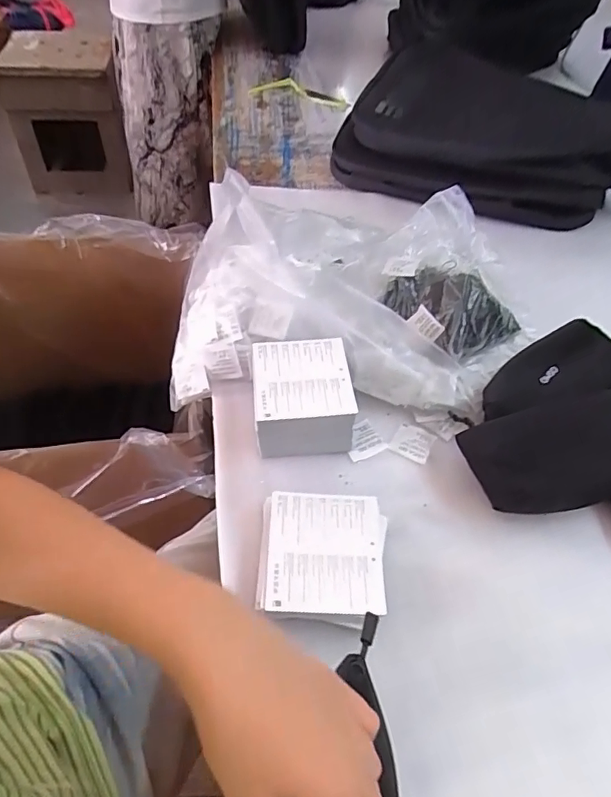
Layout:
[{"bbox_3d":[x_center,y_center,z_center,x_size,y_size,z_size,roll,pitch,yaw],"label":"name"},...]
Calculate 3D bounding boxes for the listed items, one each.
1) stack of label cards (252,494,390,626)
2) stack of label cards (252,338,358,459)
[{"bbox_3d":[0.013,0.130,0.425,0.099,0.032,0.103,3,49,-3],"label":"stack of label cards"},{"bbox_3d":[-0.003,-0.001,0.515,0.091,0.061,0.100,-2,49,-7],"label":"stack of label cards"}]

